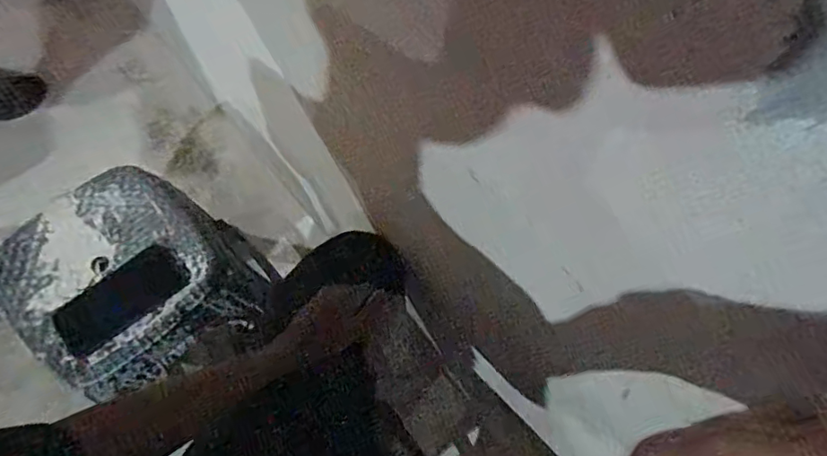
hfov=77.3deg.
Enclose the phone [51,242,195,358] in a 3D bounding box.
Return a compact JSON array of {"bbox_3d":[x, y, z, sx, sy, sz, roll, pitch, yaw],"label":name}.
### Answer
[{"bbox_3d":[-0.408,0.099,0.727,0.176,0.004,0.085,-39,75,-16],"label":"phone"}]

